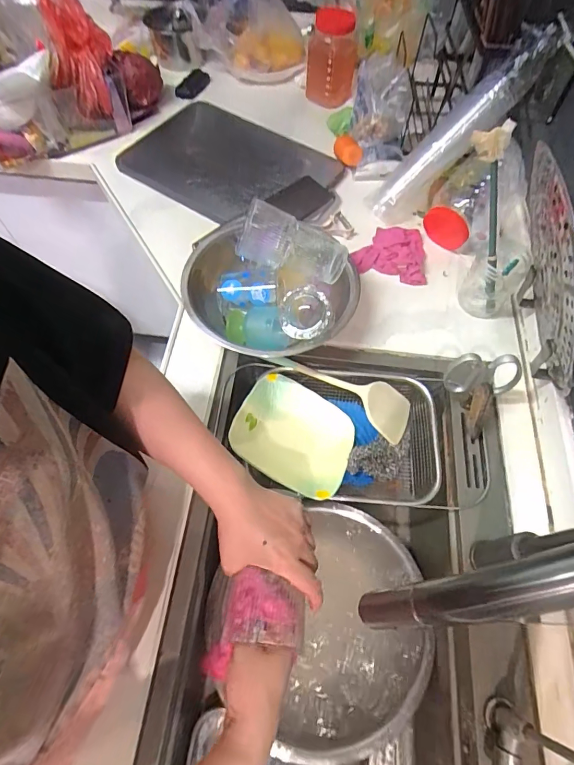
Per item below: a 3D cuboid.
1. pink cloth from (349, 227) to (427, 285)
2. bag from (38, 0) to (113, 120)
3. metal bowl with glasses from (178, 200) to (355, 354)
[{"bbox_3d":[0.193,-0.248,0.798,0.134,0.022,0.120,-1,62,-2],"label":"pink cloth"},{"bbox_3d":[-0.454,-0.719,0.901,0.138,0.252,0.077,-19,23,-11],"label":"bag"},{"bbox_3d":[-0.031,-0.157,0.662,0.270,0.171,0.246,0,62,-1],"label":"metal bowl with glasses"}]

